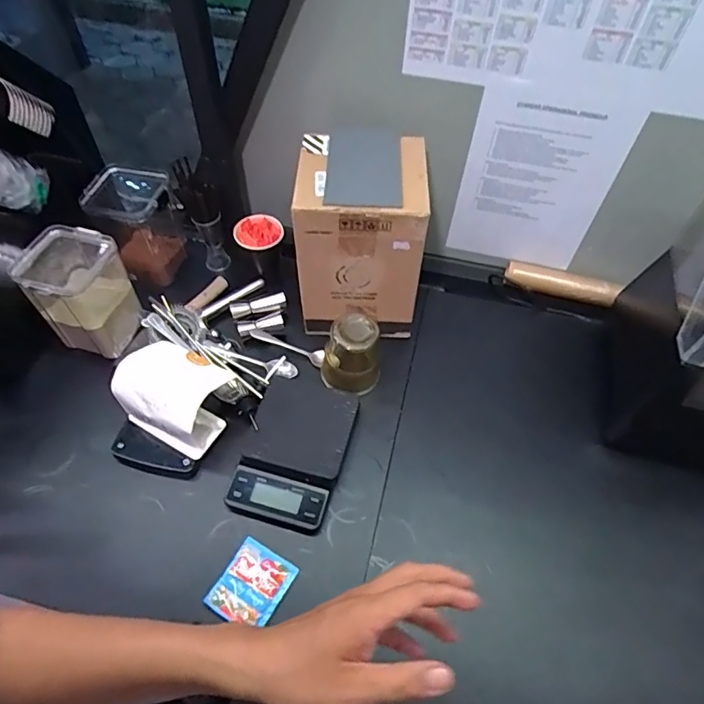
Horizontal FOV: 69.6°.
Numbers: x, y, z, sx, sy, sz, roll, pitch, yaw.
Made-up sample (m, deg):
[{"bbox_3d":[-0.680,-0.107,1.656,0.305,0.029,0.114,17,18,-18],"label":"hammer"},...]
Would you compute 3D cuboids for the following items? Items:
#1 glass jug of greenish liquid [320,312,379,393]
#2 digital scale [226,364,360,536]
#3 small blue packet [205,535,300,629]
[{"bbox_3d":[-0.001,0.008,0.738,0.085,0.108,0.087,1,55,-2],"label":"glass jug of greenish liquid"},{"bbox_3d":[-0.075,0.118,0.704,0.133,0.028,0.236,14,56,7],"label":"digital scale"},{"bbox_3d":[-0.120,0.281,0.608,0.078,0.008,0.088,28,59,16],"label":"small blue packet"}]

